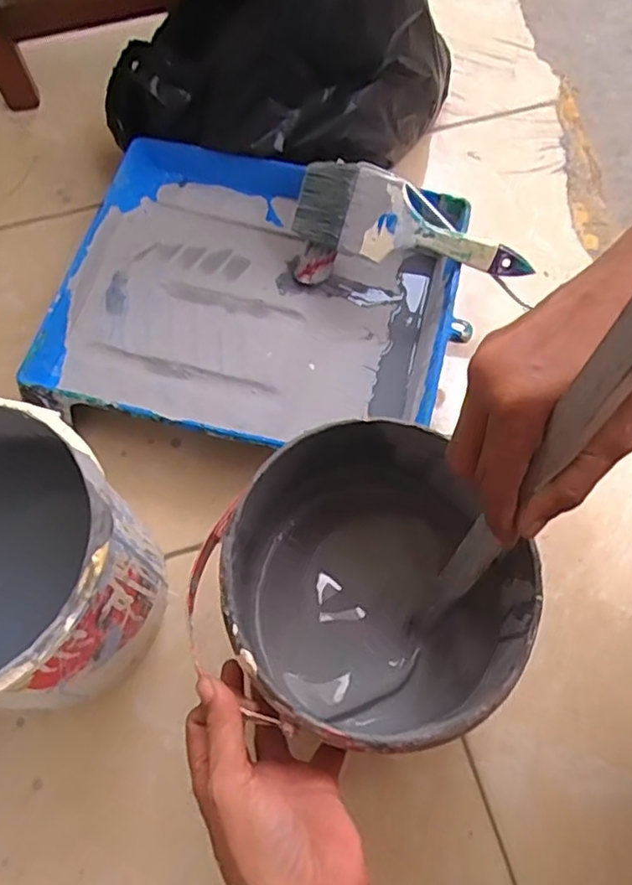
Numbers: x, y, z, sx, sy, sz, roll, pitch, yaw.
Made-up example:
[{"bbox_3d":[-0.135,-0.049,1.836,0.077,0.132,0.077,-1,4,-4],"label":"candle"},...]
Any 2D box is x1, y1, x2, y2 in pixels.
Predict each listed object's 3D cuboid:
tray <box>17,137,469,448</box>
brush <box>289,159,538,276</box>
[{"bbox_3d":[-0.052,-0.124,0.587,0.338,0.071,0.288,11,67,5],"label":"tray"},{"bbox_3d":[0.085,-0.188,0.549,0.200,0.070,0.018,13,28,1],"label":"brush"}]

